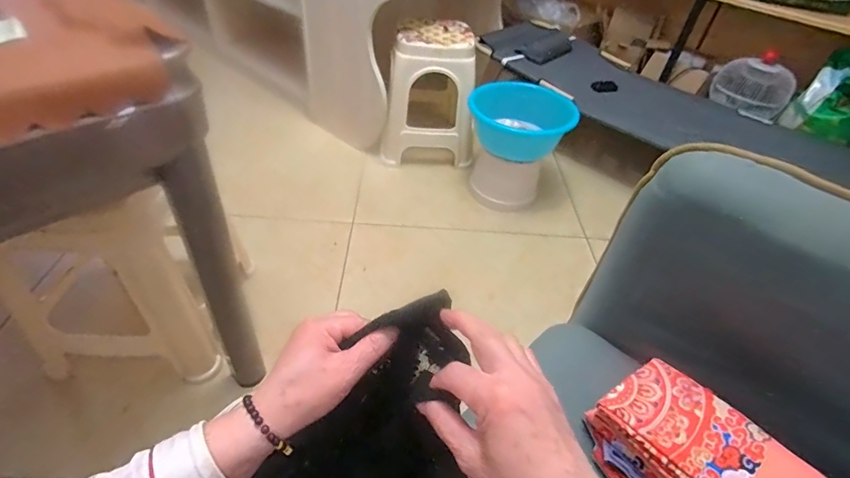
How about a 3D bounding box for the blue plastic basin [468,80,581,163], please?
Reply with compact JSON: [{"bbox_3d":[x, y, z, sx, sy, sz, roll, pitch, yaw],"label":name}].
[{"bbox_3d":[0.329,-0.425,1.497,0.333,0.164,0.333,4,44,-4],"label":"blue plastic basin"}]

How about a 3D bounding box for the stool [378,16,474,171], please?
[{"bbox_3d":[0.032,-0.550,1.630,0.320,0.428,0.353,11,44,4],"label":"stool"}]

